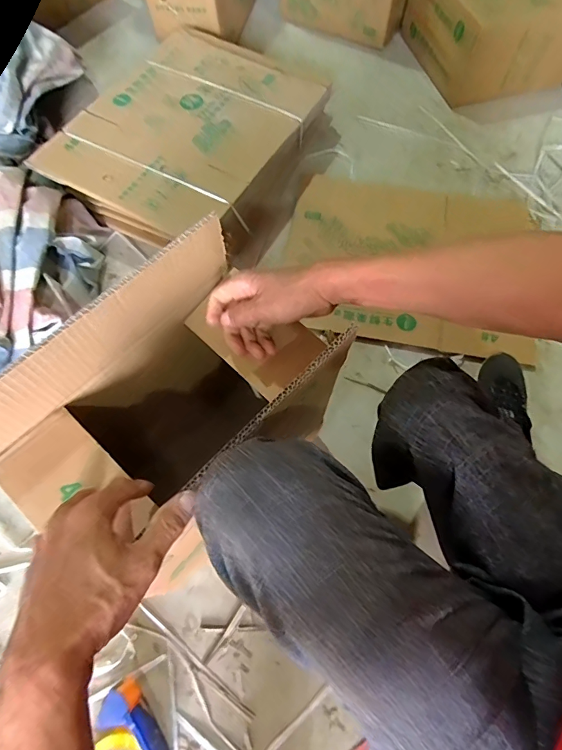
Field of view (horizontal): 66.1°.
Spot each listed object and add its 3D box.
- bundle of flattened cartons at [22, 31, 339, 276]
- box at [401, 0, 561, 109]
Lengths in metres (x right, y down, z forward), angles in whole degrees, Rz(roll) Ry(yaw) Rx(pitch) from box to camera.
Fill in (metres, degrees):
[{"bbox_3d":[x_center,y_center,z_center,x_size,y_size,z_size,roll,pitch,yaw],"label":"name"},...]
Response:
[{"bbox_3d":[-0.180,-0.523,0.991,0.444,0.151,0.570,28,69,11],"label":"bundle of flattened cartons"},{"bbox_3d":[0.573,-0.947,1.161,0.347,0.220,0.363,-16,68,-8],"label":"box"}]

